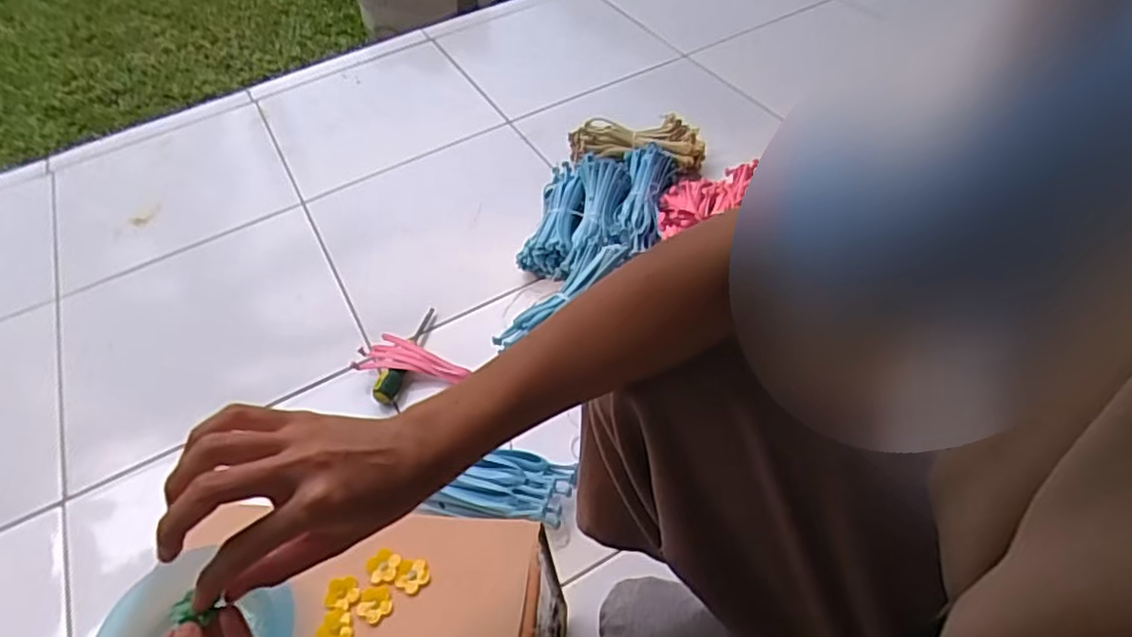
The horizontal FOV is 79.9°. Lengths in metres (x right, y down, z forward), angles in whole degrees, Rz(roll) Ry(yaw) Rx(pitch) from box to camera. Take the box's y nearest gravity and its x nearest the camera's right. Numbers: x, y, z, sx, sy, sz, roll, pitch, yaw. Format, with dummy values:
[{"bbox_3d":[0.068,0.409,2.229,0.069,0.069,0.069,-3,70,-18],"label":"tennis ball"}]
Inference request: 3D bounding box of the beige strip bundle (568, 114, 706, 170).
[{"bbox_3d":[0.113,-0.289,1.127,0.231,0.059,0.083,5,51,11],"label":"beige strip bundle"}]

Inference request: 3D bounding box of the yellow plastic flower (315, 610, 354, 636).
[{"bbox_3d":[-0.157,0.210,0.457,0.024,0.004,0.026,-3,50,4],"label":"yellow plastic flower"}]

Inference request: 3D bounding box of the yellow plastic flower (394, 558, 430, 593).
[{"bbox_3d":[-0.109,0.179,0.473,0.023,0.004,0.024,-3,50,4],"label":"yellow plastic flower"}]

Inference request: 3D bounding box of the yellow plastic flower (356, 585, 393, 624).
[{"bbox_3d":[-0.132,0.195,0.463,0.025,0.004,0.024,-3,50,4],"label":"yellow plastic flower"}]

